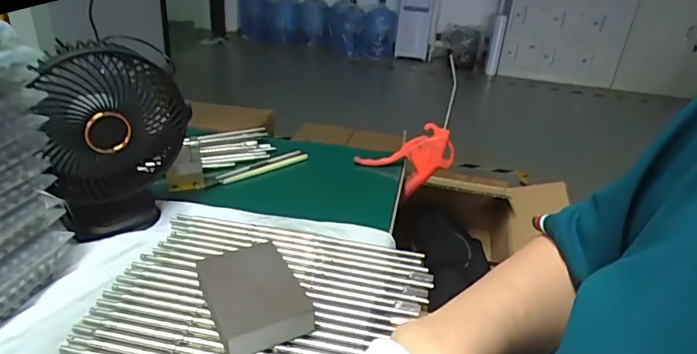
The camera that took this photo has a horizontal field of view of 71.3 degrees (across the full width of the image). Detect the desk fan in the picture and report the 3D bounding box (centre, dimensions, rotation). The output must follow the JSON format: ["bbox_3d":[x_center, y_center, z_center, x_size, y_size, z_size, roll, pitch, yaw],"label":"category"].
[{"bbox_3d":[-0.227,-0.040,0.491,0.124,0.178,0.154,-9,29,-19],"label":"desk fan"}]

